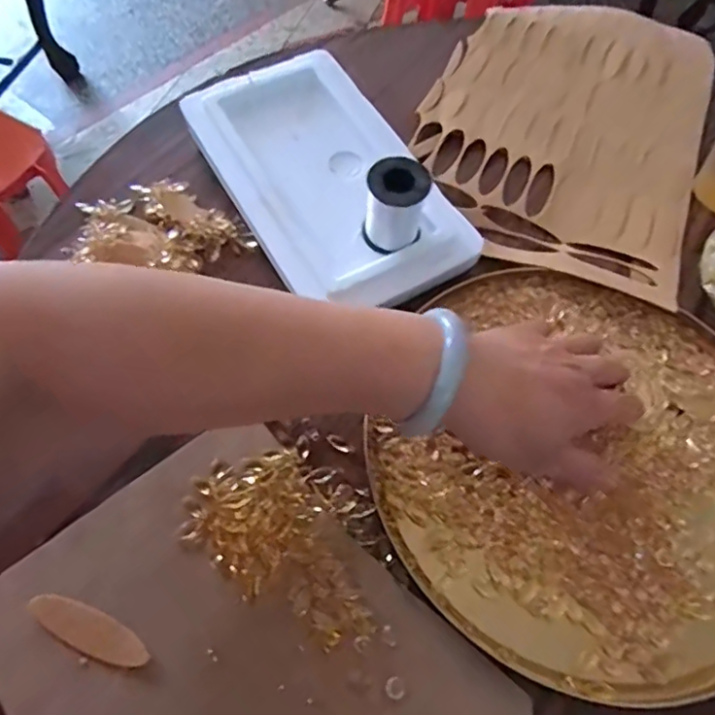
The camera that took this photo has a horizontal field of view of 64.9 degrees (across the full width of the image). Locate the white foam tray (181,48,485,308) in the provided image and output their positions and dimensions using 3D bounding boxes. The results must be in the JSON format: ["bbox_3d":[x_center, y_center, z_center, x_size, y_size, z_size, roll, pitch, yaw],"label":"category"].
[{"bbox_3d":[-0.026,-0.144,0.454,0.152,0.040,0.255,-27,66,-16],"label":"white foam tray"}]

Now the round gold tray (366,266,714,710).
[{"bbox_3d":[0.154,0.064,0.361,0.259,0.012,0.267,1,61,-2],"label":"round gold tray"}]

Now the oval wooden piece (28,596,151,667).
[{"bbox_3d":[-0.143,0.145,0.300,0.068,0.006,0.018,21,62,9],"label":"oval wooden piece"}]

